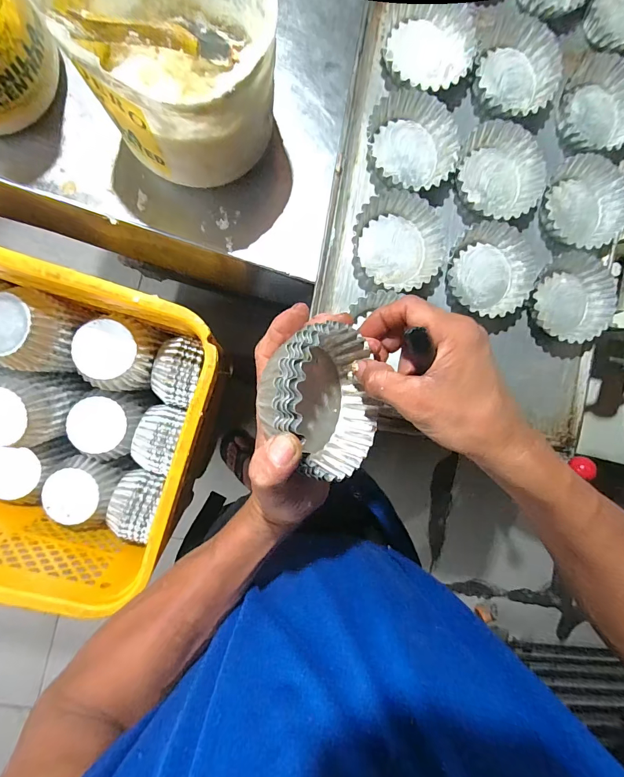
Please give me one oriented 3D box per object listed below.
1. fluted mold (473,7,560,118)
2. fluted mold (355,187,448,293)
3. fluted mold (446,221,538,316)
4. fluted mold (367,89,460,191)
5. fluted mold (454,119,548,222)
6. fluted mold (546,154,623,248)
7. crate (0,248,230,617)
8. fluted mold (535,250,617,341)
[{"bbox_3d":[0.219,-0.350,0.407,0.091,0.031,0.096,0,91,-8],"label":"fluted mold"},{"bbox_3d":[0.094,-0.155,0.397,0.088,0.027,0.098,-33,95,-6],"label":"fluted mold"},{"bbox_3d":[0.201,-0.130,0.414,0.090,0.027,0.099,0,91,-8],"label":"fluted mold"},{"bbox_3d":[0.109,-0.261,0.397,0.088,0.028,0.098,-40,96,-6],"label":"fluted mold"},{"bbox_3d":[0.210,-0.242,0.418,0.089,0.026,0.093,0,91,-8],"label":"fluted mold"},{"bbox_3d":[0.318,-0.210,0.431,0.089,0.026,0.099,-3,91,-8],"label":"fluted mold"},{"bbox_3d":[-0.402,0.016,0.466,0.505,0.192,0.342,16,89,-8],"label":"crate"},{"bbox_3d":[0.301,-0.101,0.432,0.083,0.032,0.098,5,90,-8],"label":"fluted mold"}]

